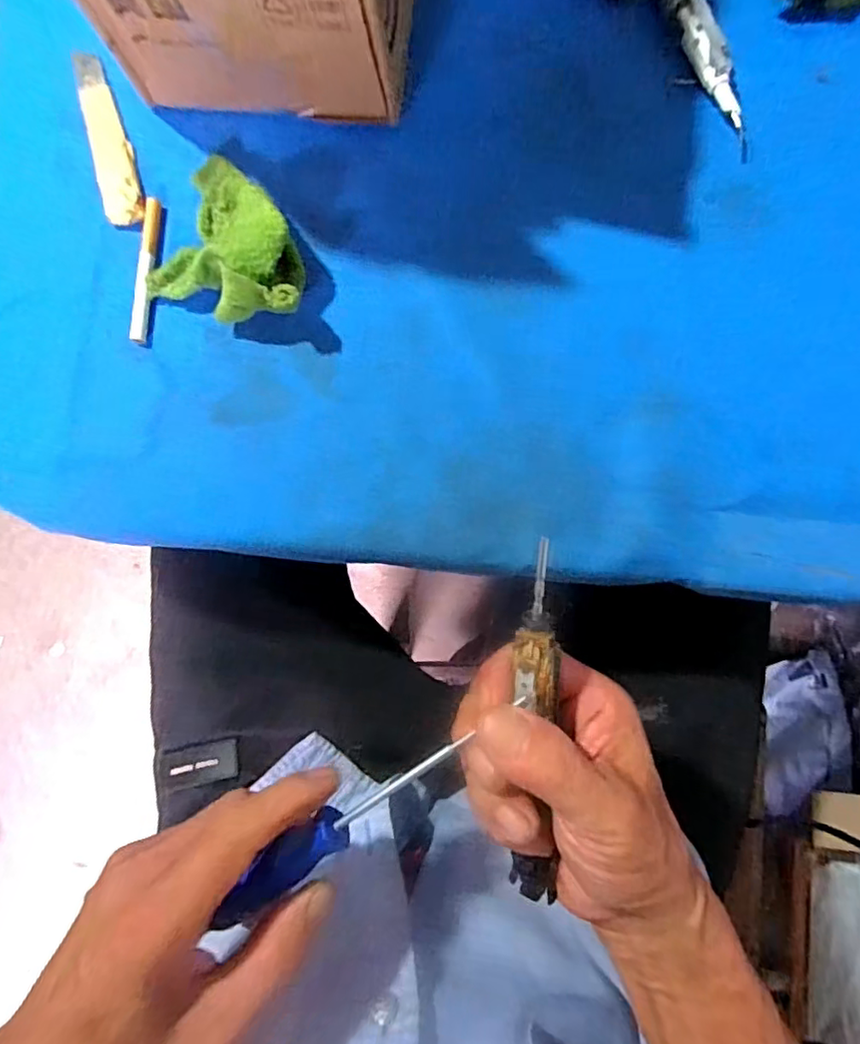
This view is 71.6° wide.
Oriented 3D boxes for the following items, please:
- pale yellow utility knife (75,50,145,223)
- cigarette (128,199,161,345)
[{"bbox_3d":[-0.193,-0.230,0.353,0.024,0.006,0.115,-16,85,2],"label":"pale yellow utility knife"},{"bbox_3d":[-0.164,-0.145,0.345,0.011,0.005,0.083,6,86,4],"label":"cigarette"}]

